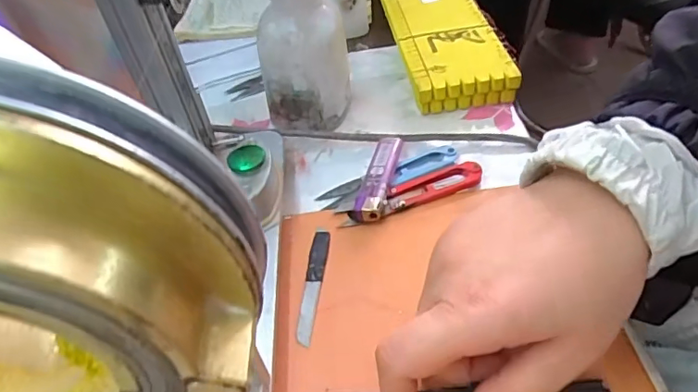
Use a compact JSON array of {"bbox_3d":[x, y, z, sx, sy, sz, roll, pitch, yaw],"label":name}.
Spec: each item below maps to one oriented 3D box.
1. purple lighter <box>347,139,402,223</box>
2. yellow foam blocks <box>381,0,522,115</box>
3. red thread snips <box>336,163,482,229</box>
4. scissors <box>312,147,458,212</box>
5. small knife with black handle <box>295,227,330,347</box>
[{"bbox_3d":[0.019,-0.013,0.348,0.022,0.014,0.077,6,47,13],"label":"purple lighter"},{"bbox_3d":[0.073,-0.190,0.506,0.080,0.032,0.320,-9,45,-2],"label":"yellow foam blocks"},{"bbox_3d":[0.040,-0.004,0.339,0.098,0.009,0.023,-17,46,-10],"label":"red thread snips"},{"bbox_3d":[0.028,-0.013,0.359,0.101,0.011,0.023,-17,46,-10],"label":"scissors"},{"bbox_3d":[-0.020,0.049,0.301,0.012,0.005,0.080,0,46,7],"label":"small knife with black handle"}]

